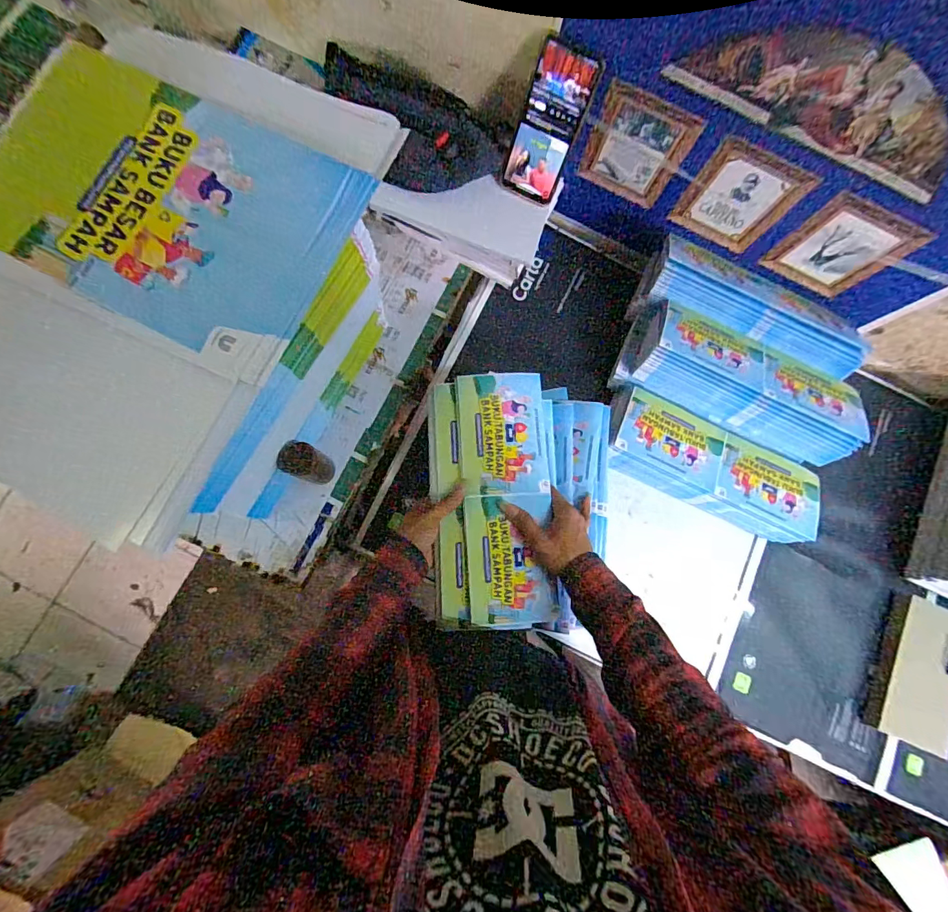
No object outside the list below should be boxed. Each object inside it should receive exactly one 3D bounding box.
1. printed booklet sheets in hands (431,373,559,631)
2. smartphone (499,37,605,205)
[{"bbox_3d":[0.024,0.052,0.558,0.151,0.032,0.306,1,82,-4],"label":"printed booklet sheets in hands"},{"bbox_3d":[0.092,-0.410,0.560,0.076,0.162,0.012,26,52,0],"label":"smartphone"}]

